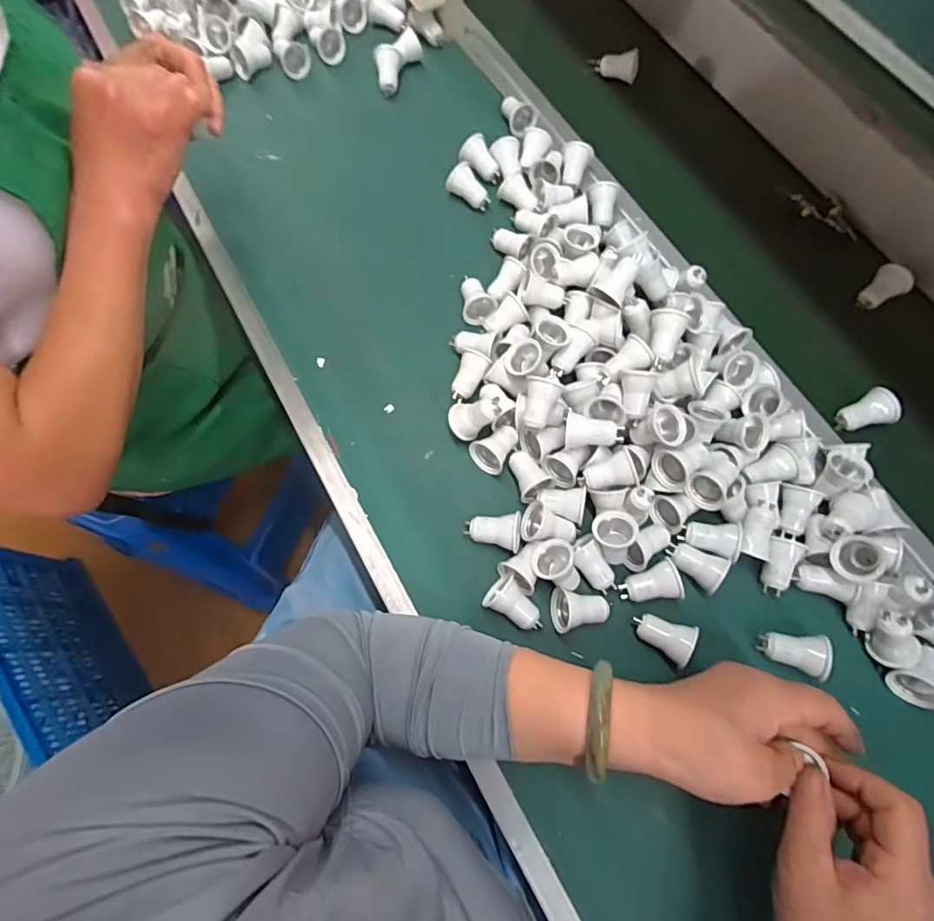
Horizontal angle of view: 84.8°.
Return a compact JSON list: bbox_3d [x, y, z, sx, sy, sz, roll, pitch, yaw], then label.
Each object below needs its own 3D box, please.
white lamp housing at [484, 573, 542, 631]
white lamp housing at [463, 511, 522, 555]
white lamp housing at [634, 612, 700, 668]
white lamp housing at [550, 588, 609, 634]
[{"bbox_3d":[0.039,0.113,0.403,0.047,0.026,0.028,28,73,8],"label":"white lamp housing"},{"bbox_3d":[0.022,0.058,0.425,0.046,0.033,0.030,11,71,3],"label":"white lamp housing"},{"bbox_3d":[0.150,0.137,0.397,0.041,0.034,0.029,22,72,6],"label":"white lamp housing"},{"bbox_3d":[0.088,0.114,0.402,0.042,0.030,0.032,-12,72,-5],"label":"white lamp housing"}]

